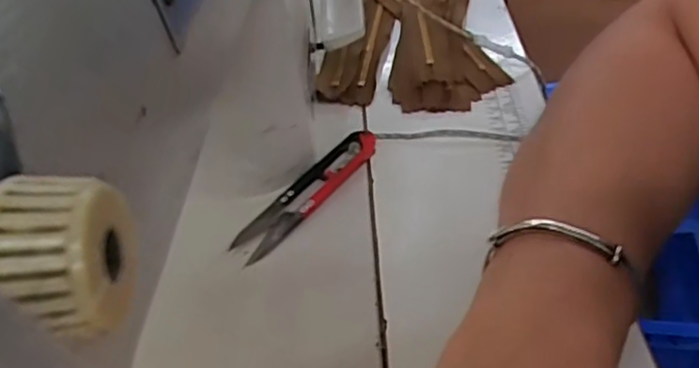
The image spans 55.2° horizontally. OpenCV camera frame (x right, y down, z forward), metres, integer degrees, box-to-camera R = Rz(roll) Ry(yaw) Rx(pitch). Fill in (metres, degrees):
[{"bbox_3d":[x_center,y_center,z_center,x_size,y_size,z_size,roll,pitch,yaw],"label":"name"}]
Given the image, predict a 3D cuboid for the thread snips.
[{"bbox_3d":[-0.022,0.003,0.361,0.022,0.010,0.102,25,51,30],"label":"thread snips"}]

